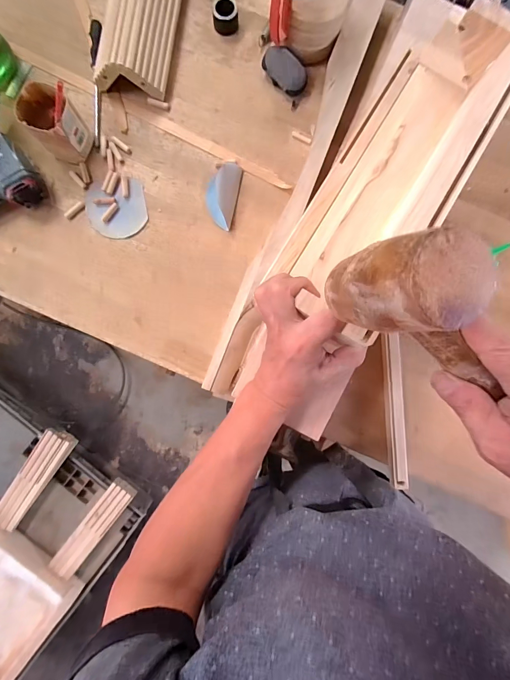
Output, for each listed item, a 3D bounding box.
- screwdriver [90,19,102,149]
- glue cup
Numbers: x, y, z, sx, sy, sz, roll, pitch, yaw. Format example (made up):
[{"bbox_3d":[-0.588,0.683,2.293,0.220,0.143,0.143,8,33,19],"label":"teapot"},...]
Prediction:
[{"bbox_3d":[-0.303,-0.486,0.613,0.022,0.022,0.239,2,89,1],"label":"screwdriver"},{"bbox_3d":[-0.350,-0.376,0.569,0.098,0.101,0.080,29,87,0],"label":"glue cup"}]

